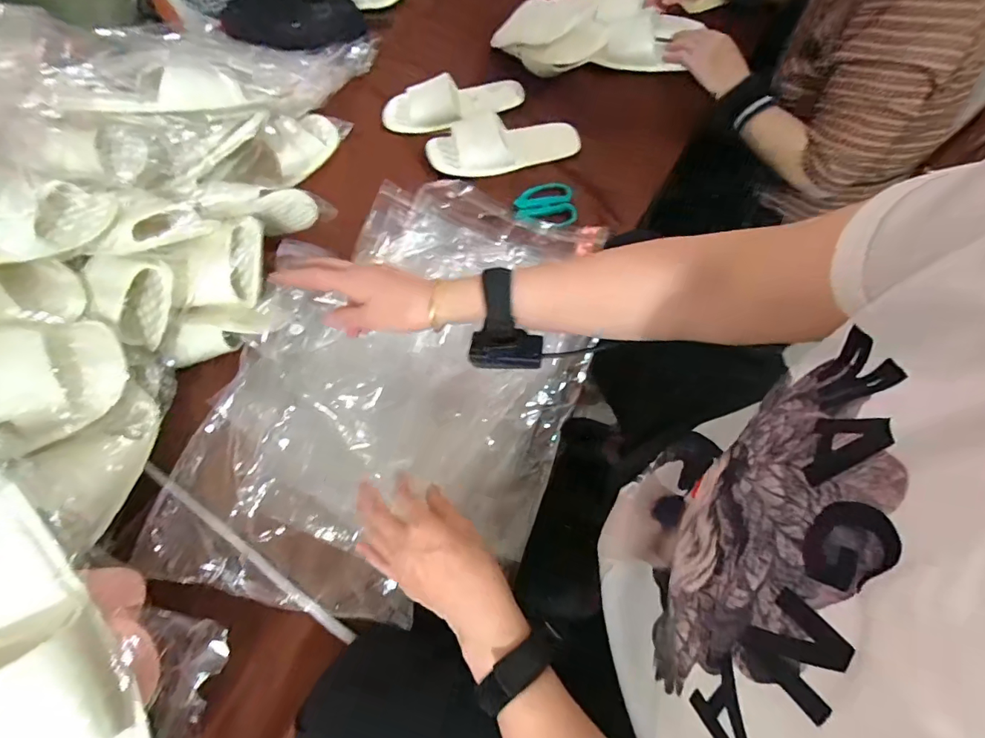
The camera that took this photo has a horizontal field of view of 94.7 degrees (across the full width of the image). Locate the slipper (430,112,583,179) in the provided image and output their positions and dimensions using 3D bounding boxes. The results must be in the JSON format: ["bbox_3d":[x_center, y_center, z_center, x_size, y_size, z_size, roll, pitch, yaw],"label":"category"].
[{"bbox_3d":[0.018,-0.351,0.706,0.235,0.037,0.107,-3,63,1],"label":"slipper"}]

